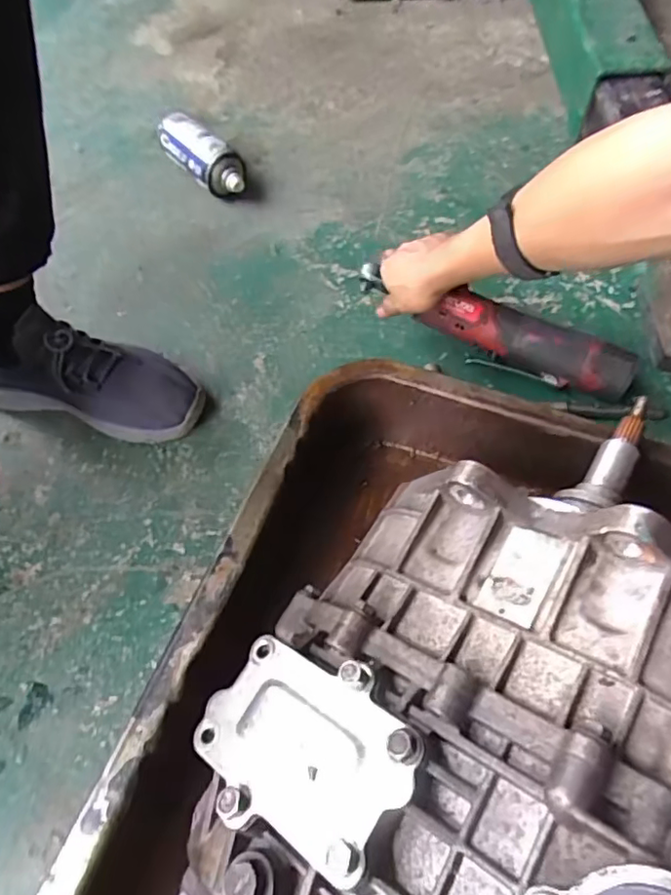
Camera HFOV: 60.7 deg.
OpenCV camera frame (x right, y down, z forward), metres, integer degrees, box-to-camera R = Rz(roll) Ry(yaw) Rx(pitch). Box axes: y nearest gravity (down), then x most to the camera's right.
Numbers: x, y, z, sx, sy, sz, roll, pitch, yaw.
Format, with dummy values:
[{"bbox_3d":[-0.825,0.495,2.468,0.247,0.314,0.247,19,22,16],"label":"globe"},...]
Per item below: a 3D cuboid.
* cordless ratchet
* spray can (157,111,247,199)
[{"bbox_3d":[0.166,-0.124,0.585,0.270,0.039,0.045,23,64,9],"label":"cordless ratchet"},{"bbox_3d":[-0.184,-0.399,0.793,0.058,0.067,0.152,-38,65,-17],"label":"spray can"}]

